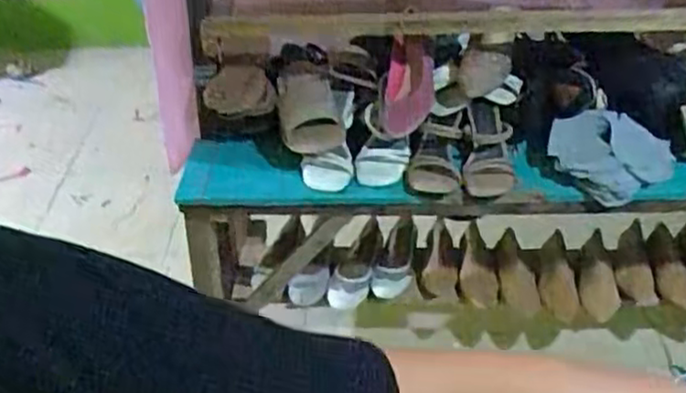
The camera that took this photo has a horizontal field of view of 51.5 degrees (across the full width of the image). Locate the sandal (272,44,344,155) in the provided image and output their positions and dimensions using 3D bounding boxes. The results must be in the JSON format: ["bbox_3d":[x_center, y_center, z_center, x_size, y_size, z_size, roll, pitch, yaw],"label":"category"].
[{"bbox_3d":[-0.070,-0.196,1.285,0.104,0.082,0.320,-6,37,-6],"label":"sandal"}]

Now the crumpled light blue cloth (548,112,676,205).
[{"bbox_3d":[0.450,-0.067,1.194,0.200,0.086,0.140,1,37,4],"label":"crumpled light blue cloth"}]

